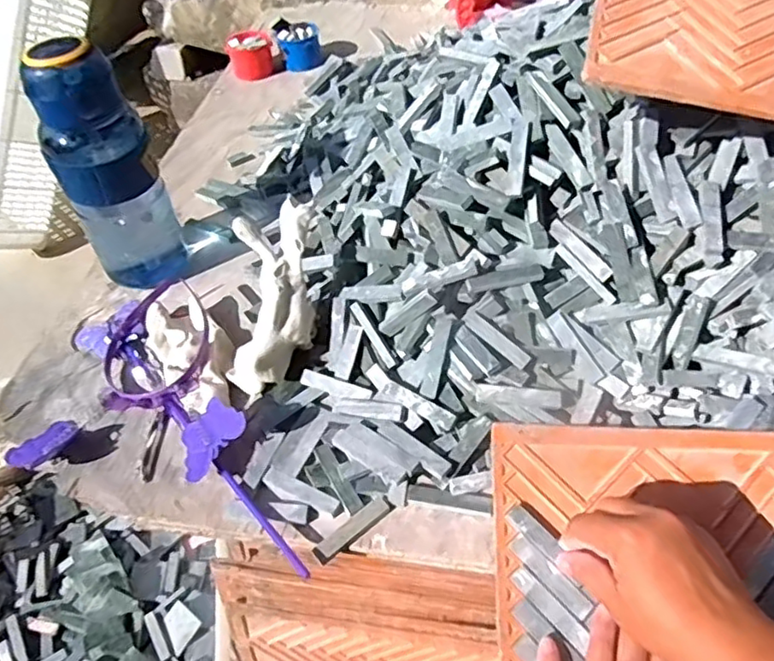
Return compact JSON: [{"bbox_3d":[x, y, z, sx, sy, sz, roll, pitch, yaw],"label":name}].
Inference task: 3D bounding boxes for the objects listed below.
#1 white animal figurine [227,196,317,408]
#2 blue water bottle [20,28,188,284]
[{"bbox_3d":[-0.092,-0.025,0.512,0.063,0.056,0.162,11,95,12],"label":"white animal figurine"},{"bbox_3d":[-0.239,-0.136,0.554,0.068,0.220,0.064,-2,49,2],"label":"blue water bottle"}]

